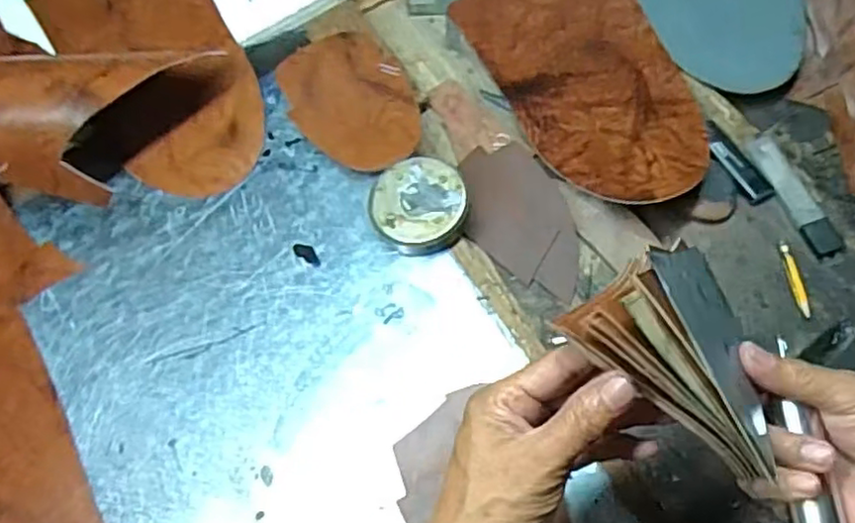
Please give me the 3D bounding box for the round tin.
[{"bbox_3d":[-0.008,-0.044,0.535,0.075,0.031,0.076,-1,69,3],"label":"round tin"}]

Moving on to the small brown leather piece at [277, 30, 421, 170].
[{"bbox_3d":[-0.068,-0.143,0.591,0.103,0.022,0.152,-21,69,-4],"label":"small brown leather piece"}]

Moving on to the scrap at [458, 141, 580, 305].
[{"bbox_3d":[0.076,-0.035,0.551,0.079,0.014,0.143,-15,68,-2],"label":"scrap"}]

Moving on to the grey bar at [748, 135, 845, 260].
[{"bbox_3d":[0.295,-0.055,0.538,0.028,0.006,0.115,-19,69,-4],"label":"grey bar"}]

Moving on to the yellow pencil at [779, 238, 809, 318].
[{"bbox_3d":[0.280,0.013,0.510,0.009,0.004,0.062,-4,66,1],"label":"yellow pencil"}]

